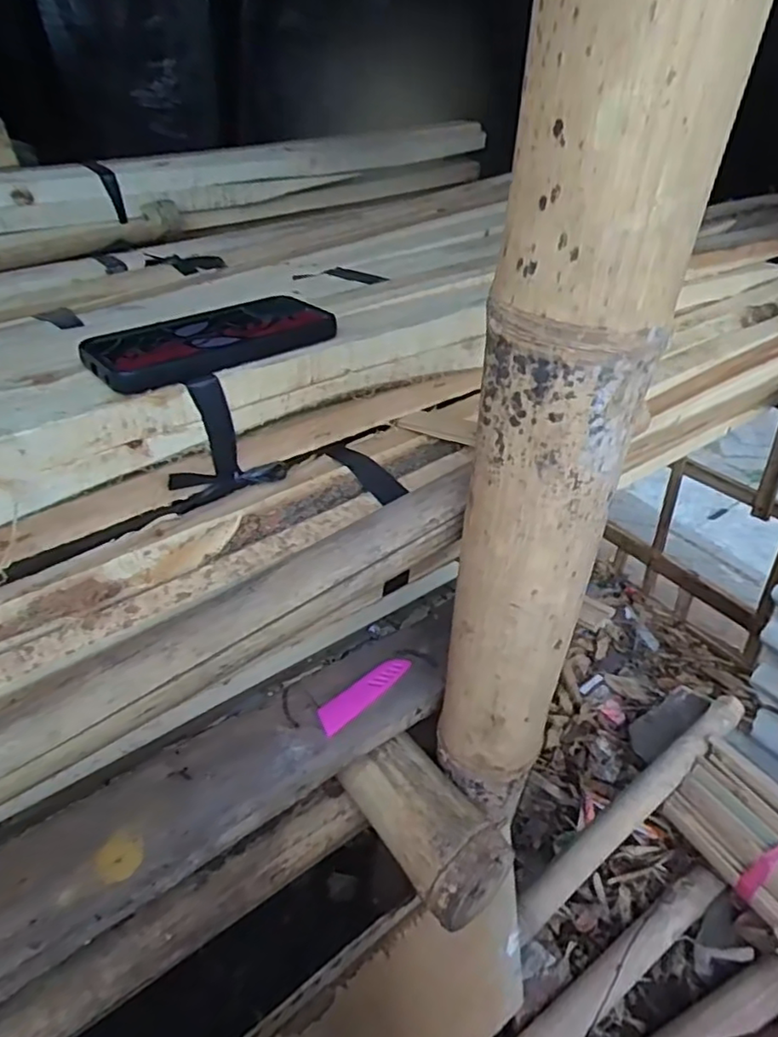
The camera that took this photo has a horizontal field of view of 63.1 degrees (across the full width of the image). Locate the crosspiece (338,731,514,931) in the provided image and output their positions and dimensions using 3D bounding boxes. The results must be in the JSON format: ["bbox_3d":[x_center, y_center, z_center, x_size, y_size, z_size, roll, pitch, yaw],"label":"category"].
[{"bbox_3d":[0.030,0.256,0.530,0.077,0.064,0.139,-26,45,-27],"label":"crosspiece"}]

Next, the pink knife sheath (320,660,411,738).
[{"bbox_3d":[-0.021,0.148,0.545,0.027,0.014,0.102,31,49,34],"label":"pink knife sheath"}]

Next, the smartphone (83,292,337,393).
[{"bbox_3d":[-0.127,-0.130,0.450,0.167,0.018,0.092,-26,45,-27],"label":"smartphone"}]

